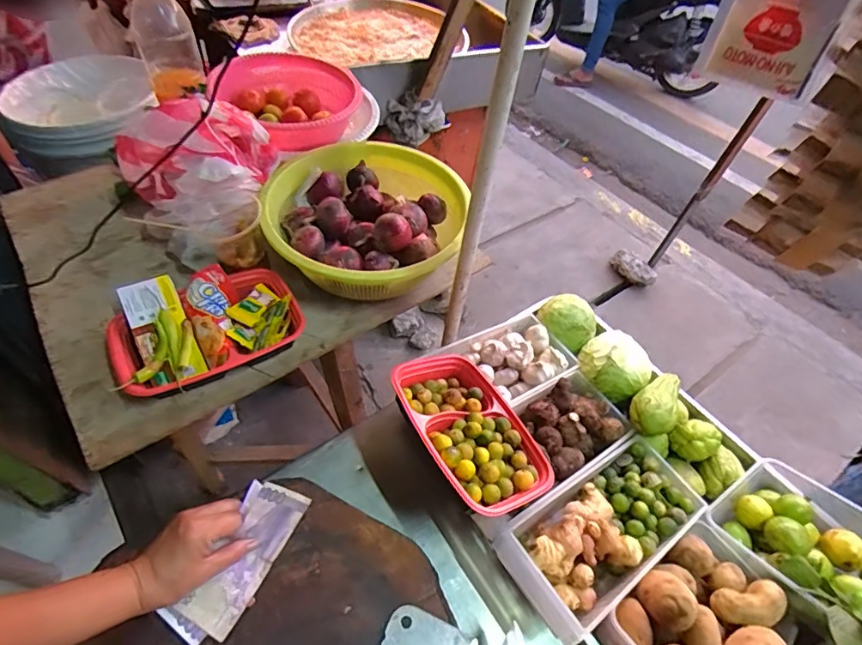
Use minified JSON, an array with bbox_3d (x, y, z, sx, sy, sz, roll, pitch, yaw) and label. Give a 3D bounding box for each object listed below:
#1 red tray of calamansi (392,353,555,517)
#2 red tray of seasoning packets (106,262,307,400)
[{"bbox_3d":[0.049,0.132,0.606,0.142,0.038,0.218,-9,47,-33],"label":"red tray of calamansi"},{"bbox_3d":[-0.287,0.005,0.622,0.223,0.060,0.155,-23,59,-21],"label":"red tray of seasoning packets"}]

